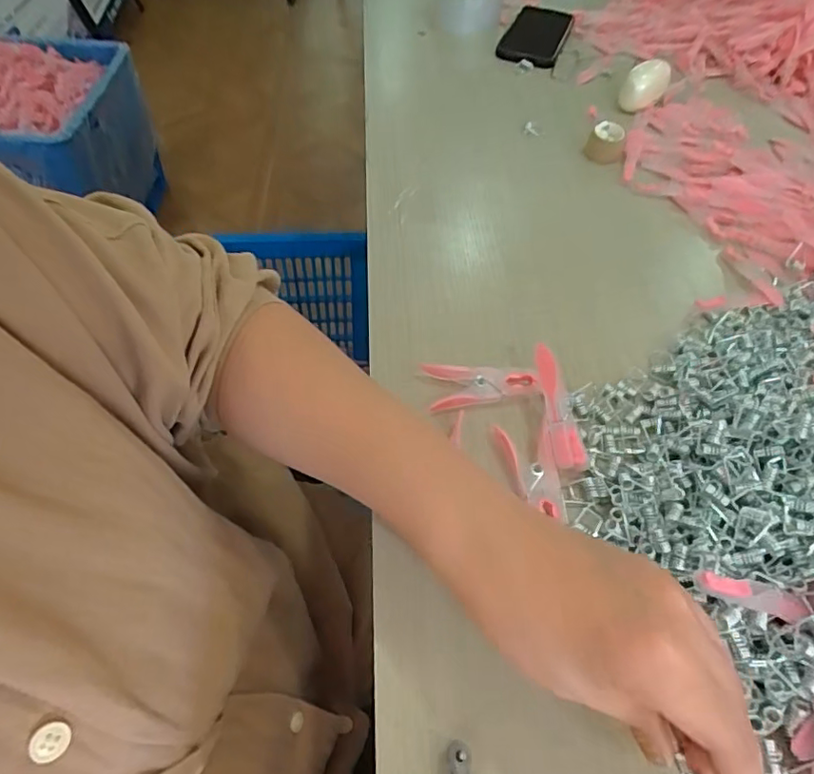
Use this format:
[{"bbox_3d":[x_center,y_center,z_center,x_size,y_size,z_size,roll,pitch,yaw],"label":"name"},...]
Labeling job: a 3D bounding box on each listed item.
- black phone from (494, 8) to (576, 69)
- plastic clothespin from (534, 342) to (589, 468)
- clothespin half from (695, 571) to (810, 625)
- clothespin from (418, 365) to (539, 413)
[{"bbox_3d":[0.150,-0.411,0.648,0.068,0.017,0.117,18,54,9],"label":"black phone"},{"bbox_3d":[0.093,0.014,0.345,0.016,0.019,0.077,-8,73,-10],"label":"plastic clothespin"},{"bbox_3d":[0.170,0.102,0.274,0.059,0.011,0.014,20,53,-8],"label":"clothespin half"},{"bbox_3d":[0.049,-0.002,0.367,0.073,0.018,0.032,-6,54,-9],"label":"clothespin"}]

